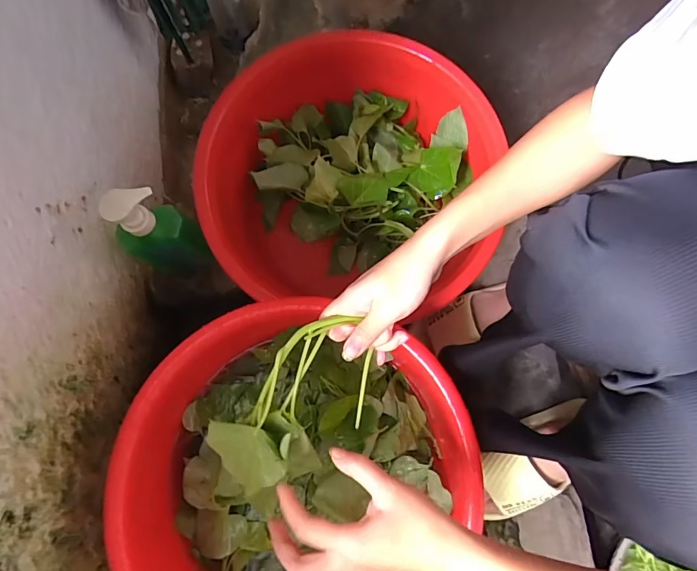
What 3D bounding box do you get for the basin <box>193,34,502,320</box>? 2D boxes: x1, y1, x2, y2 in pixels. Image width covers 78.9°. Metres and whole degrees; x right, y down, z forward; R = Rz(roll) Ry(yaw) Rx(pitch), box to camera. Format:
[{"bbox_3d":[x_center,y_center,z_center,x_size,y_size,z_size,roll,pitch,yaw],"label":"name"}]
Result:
[{"bbox_3d":[0.004,-0.129,0.601,0.378,0.188,0.356,0,77,1],"label":"basin"}]

